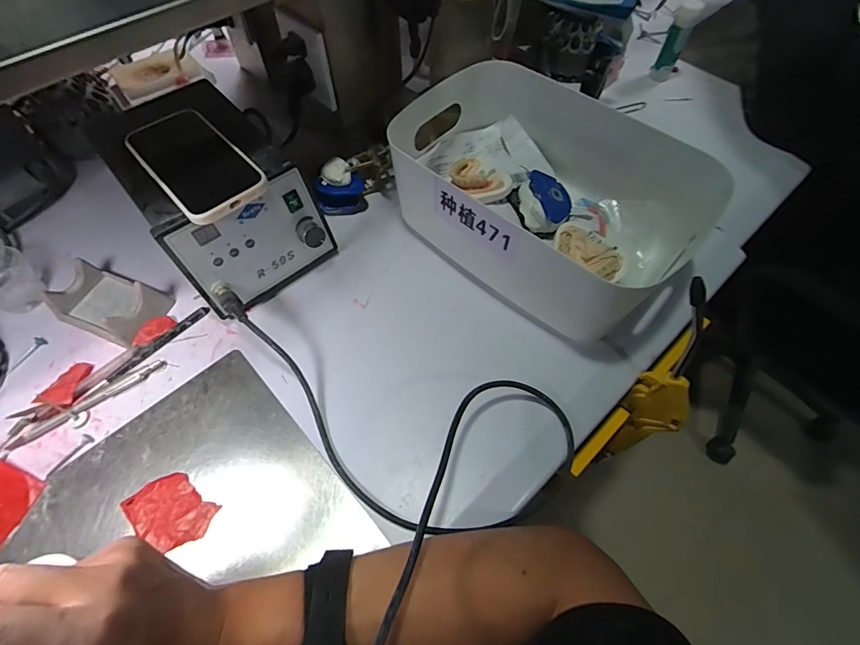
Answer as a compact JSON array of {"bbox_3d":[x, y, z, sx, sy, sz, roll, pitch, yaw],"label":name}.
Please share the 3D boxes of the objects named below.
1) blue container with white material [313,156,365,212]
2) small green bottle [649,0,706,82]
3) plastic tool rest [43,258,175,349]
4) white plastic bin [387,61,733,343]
[{"bbox_3d":[-0.109,-0.165,0.501,0.055,0.049,0.038,-12,64,-7],"label":"blue container with white material"},{"bbox_3d":[0.354,-0.406,0.603,0.031,0.102,0.030,27,64,14],"label":"small green bottle"},{"bbox_3d":[-0.333,-0.021,0.432,0.107,0.051,0.067,15,63,20],"label":"plastic tool rest"},{"bbox_3d":[0.128,-0.142,0.456,0.309,0.107,0.224,39,69,17],"label":"white plastic bin"}]

